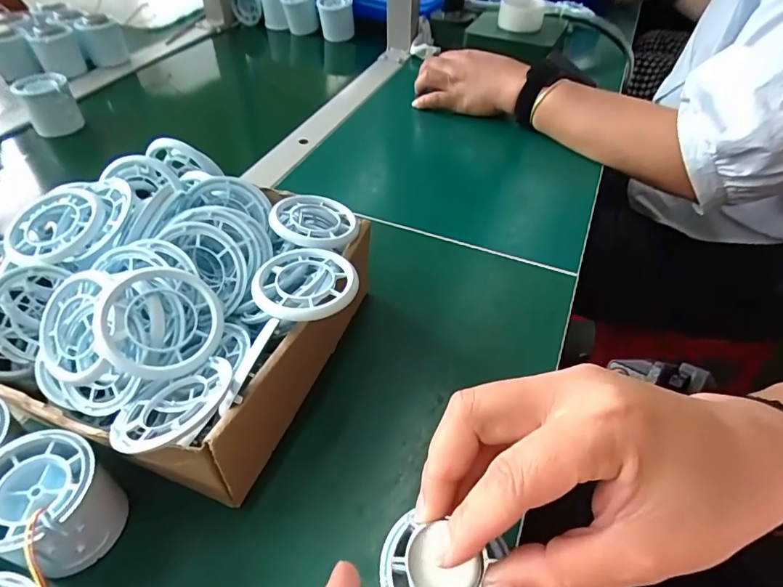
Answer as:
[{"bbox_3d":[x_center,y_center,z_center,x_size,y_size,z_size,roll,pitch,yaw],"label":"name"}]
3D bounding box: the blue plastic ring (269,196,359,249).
[{"bbox_3d":[-0.049,-0.047,0.310,0.055,0.012,0.053,0,46,0],"label":"blue plastic ring"}]

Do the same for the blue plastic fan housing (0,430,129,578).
[{"bbox_3d":[-0.166,0.105,0.237,0.057,0.051,0.053,11,47,10],"label":"blue plastic fan housing"}]

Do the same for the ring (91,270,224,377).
[{"bbox_3d":[-0.116,0.015,0.242,0.056,0.013,0.056,11,64,-19],"label":"ring"}]

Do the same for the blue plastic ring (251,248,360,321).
[{"bbox_3d":[-0.046,-0.007,0.265,0.056,0.005,0.055,0,46,0],"label":"blue plastic ring"}]

